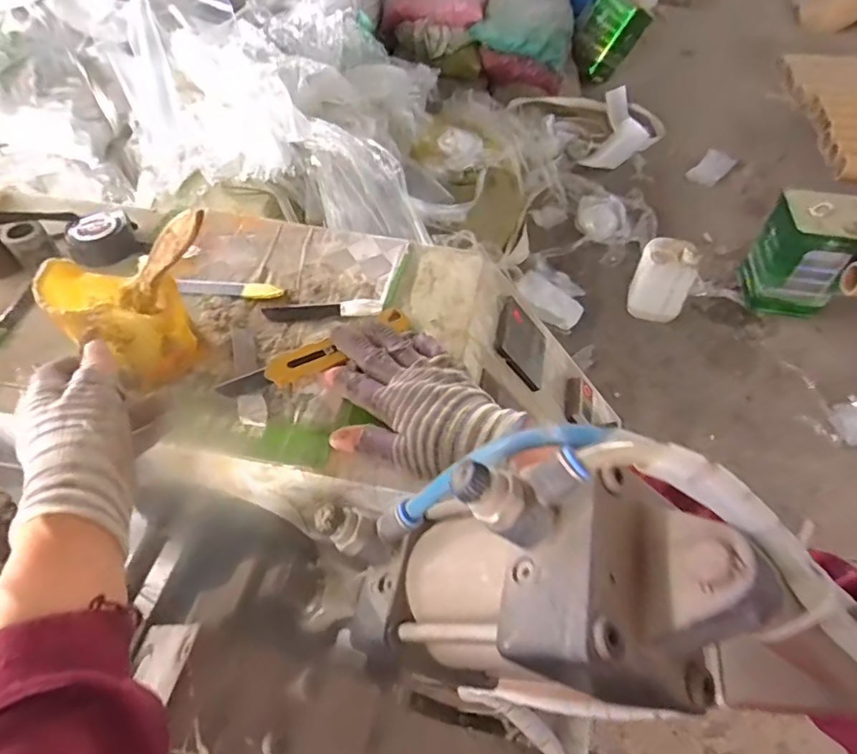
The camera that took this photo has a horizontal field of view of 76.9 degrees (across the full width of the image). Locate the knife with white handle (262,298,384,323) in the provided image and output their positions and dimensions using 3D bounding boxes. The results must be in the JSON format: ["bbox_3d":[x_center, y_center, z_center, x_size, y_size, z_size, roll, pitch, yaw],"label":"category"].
[{"bbox_3d":[-0.097,-0.062,0.498,0.109,0.005,0.021,-3,53,-2],"label":"knife with white handle"}]

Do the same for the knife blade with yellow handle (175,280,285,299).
[{"bbox_3d":[-0.187,-0.085,0.511,0.098,0.011,0.021,4,53,4],"label":"knife blade with yellow handle"}]

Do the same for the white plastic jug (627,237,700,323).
[{"bbox_3d":[0.767,-0.316,1.770,0.171,0.267,0.129,21,56,16],"label":"white plastic jug"}]

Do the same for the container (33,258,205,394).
[{"bbox_3d":[-0.238,-0.047,0.427,0.076,0.094,0.081,0,53,1],"label":"container"}]

